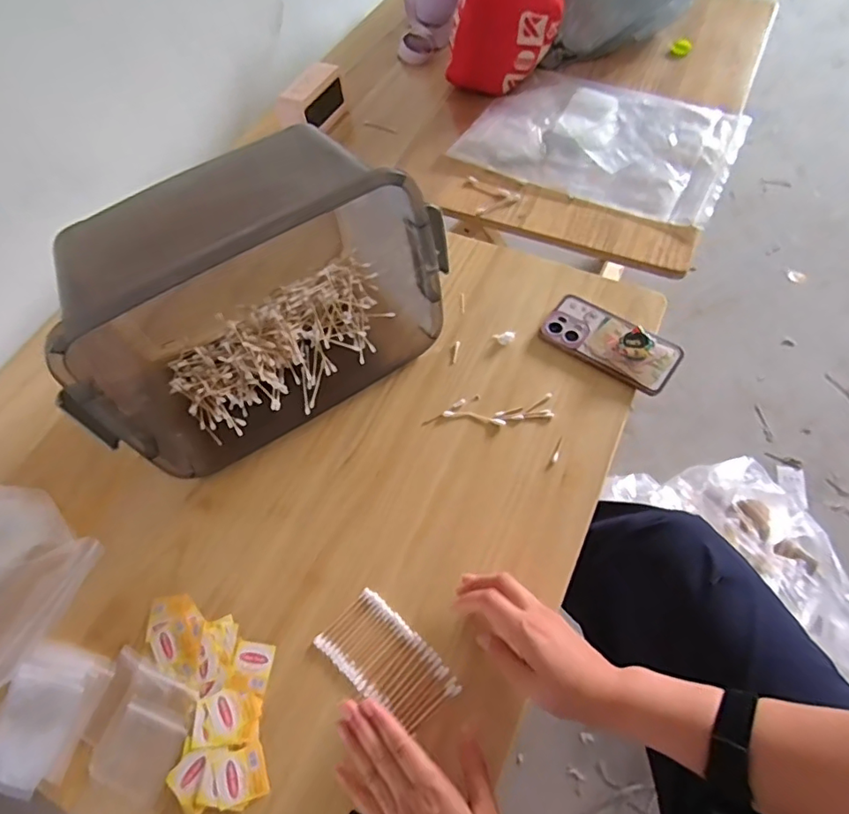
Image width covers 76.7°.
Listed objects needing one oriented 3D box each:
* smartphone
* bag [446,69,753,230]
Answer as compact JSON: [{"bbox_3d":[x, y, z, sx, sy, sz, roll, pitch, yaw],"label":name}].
[{"bbox_3d":[0.228,-0.081,0.663,0.163,0.018,0.081,37,77,25],"label":"smartphone"},{"bbox_3d":[0.280,-0.435,0.859,0.400,0.018,0.277,25,66,13],"label":"bag"}]

